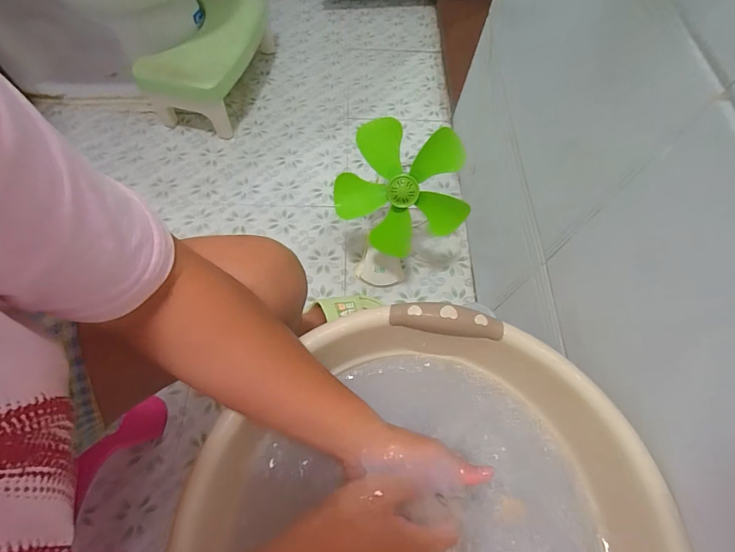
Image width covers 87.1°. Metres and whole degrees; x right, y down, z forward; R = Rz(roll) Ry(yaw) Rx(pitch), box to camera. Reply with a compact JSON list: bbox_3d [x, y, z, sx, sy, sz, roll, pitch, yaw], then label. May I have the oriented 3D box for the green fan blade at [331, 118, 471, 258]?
[{"bbox_3d":[0.064,-0.144,0.685,0.222,0.241,0.035,22,29,-12],"label":"green fan blade"}]

